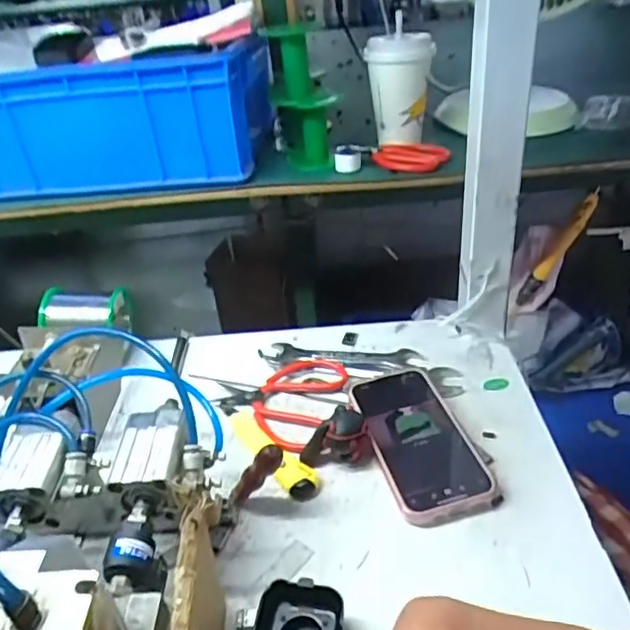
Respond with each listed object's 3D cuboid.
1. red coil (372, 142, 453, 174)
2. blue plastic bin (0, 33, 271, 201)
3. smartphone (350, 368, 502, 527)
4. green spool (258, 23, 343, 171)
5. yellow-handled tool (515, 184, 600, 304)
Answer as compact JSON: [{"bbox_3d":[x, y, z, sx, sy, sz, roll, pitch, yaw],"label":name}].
[{"bbox_3d":[0.111,-0.180,0.664,0.079,0.012,0.079,-4,35,3],"label":"red coil"},{"bbox_3d":[-0.228,-0.234,0.667,0.325,0.124,0.191,-3,35,4],"label":"blue plastic bin"},{"bbox_3d":[0.082,0.101,0.491,0.075,0.016,0.163,-13,35,-10],"label":"smartphone"},{"bbox_3d":[-0.013,-0.241,0.647,0.072,0.152,0.084,-9,35,-4],"label":"green spool"},{"bbox_3d":[0.343,-0.092,0.832,0.024,0.196,0.032,21,36,-5],"label":"yellow-handled tool"}]

